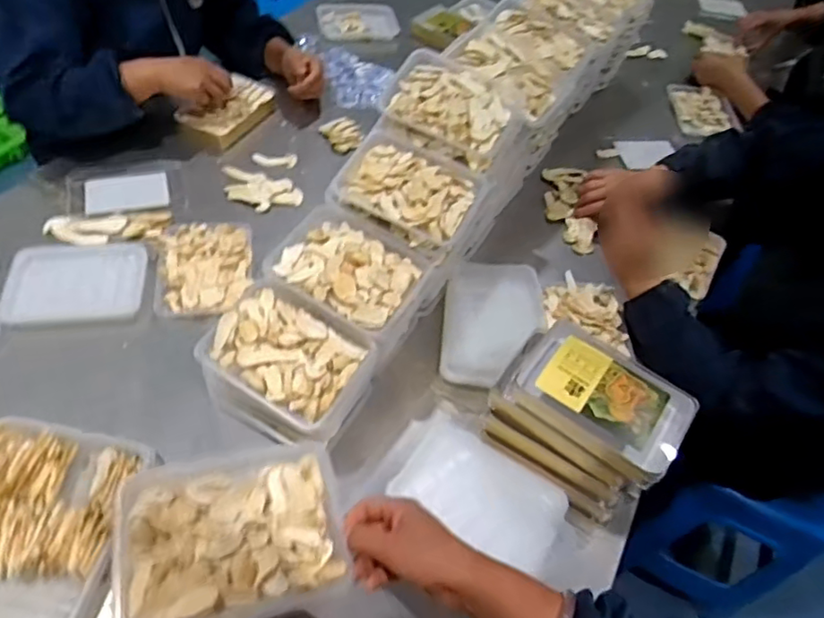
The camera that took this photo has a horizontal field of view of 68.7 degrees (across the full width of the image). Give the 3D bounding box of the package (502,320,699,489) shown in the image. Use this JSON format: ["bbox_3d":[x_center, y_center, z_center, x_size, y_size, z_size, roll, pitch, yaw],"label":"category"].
[{"bbox_3d":[0.214,0.093,0.684,0.190,0.039,0.134,36,57,19],"label":"package"}]

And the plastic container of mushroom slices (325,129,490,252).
[{"bbox_3d":[-0.004,-0.166,0.818,0.189,0.055,0.145,27,55,15],"label":"plastic container of mushroom slices"}]

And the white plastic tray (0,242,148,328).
[{"bbox_3d":[-0.489,-0.039,0.879,0.179,0.029,0.136,-5,53,-11],"label":"white plastic tray"}]

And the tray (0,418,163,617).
[{"bbox_3d":[-0.431,0.255,0.659,0.219,0.037,0.265,7,52,-1],"label":"tray"}]

